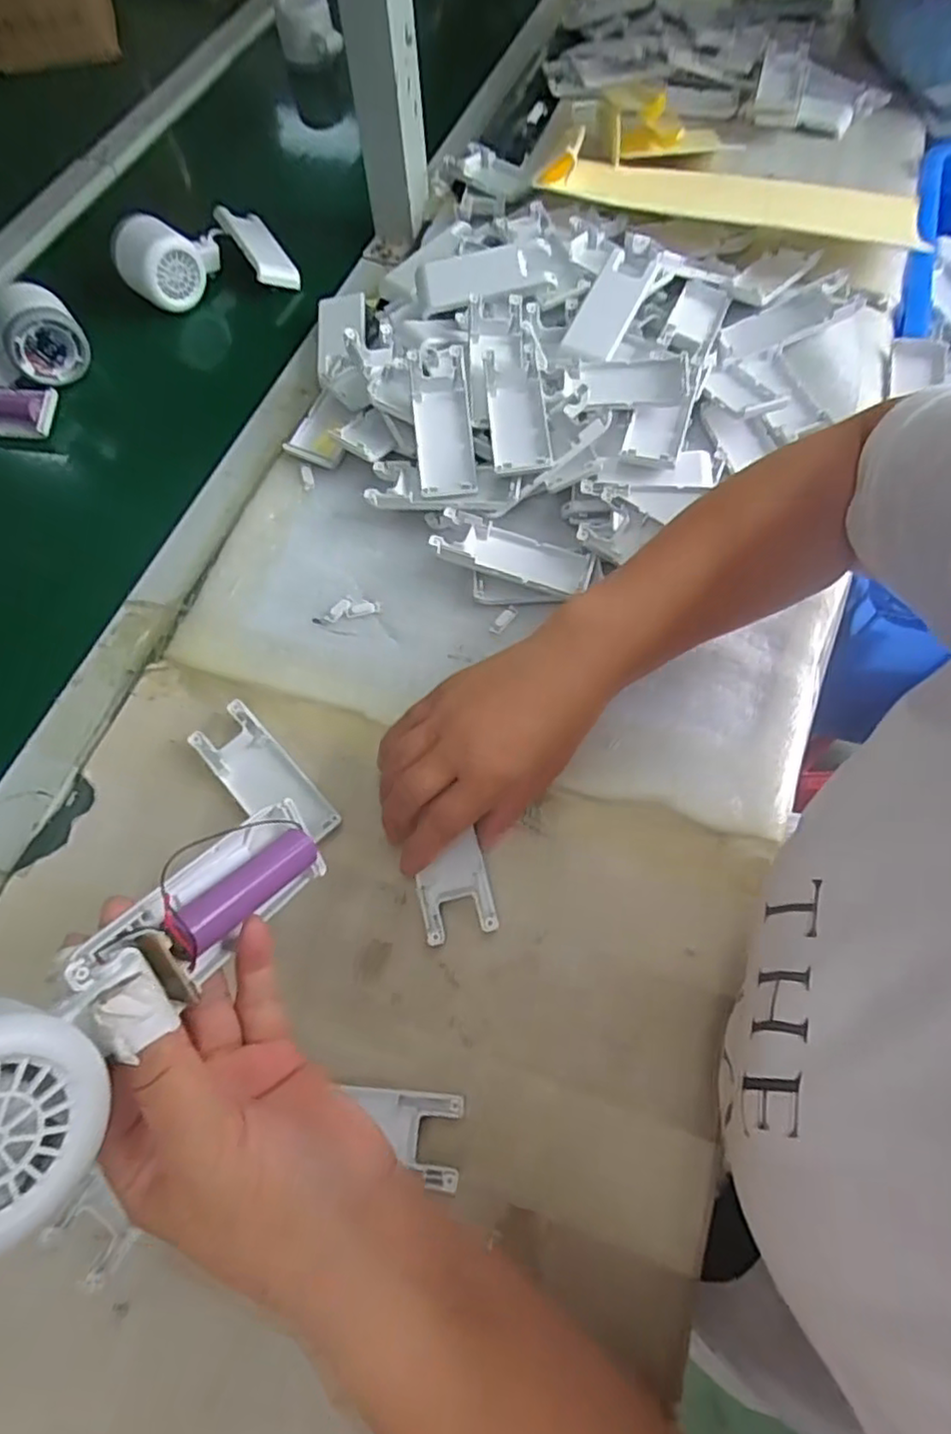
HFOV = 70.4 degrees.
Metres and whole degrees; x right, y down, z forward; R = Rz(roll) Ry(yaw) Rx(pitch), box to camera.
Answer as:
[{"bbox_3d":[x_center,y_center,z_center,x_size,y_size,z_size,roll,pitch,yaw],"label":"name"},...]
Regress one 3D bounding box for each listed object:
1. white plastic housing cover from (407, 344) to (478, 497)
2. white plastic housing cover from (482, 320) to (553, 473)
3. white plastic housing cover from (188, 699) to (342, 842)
[{"bbox_3d":[-0.023,-0.206,0.467,0.039,0.021,0.114,-5,82,-3],"label":"white plastic housing cover"},{"bbox_3d":[0.028,-0.224,0.464,0.039,0.015,0.133,-5,68,0],"label":"white plastic housing cover"},{"bbox_3d":[-0.123,0.037,0.395,0.039,0.011,0.102,-41,72,-17],"label":"white plastic housing cover"}]

